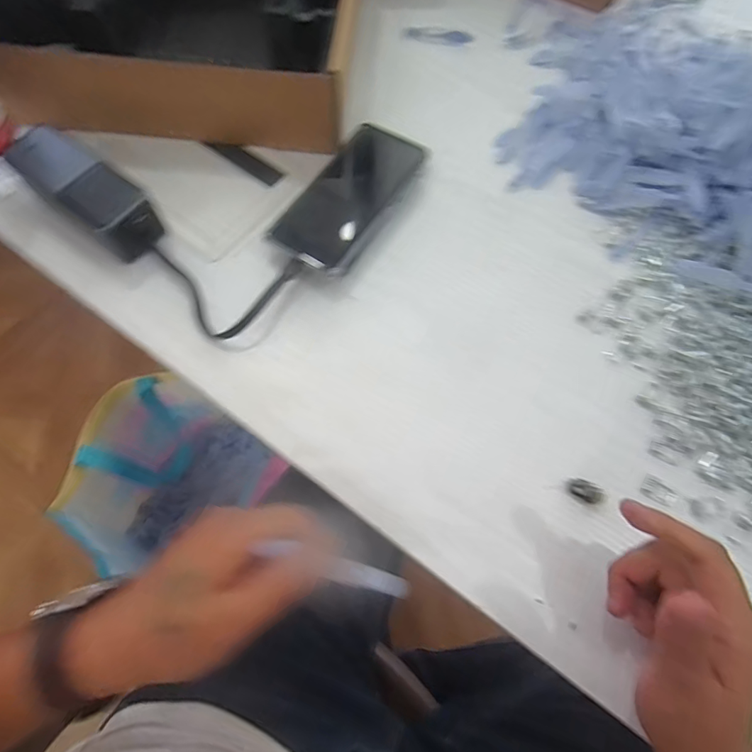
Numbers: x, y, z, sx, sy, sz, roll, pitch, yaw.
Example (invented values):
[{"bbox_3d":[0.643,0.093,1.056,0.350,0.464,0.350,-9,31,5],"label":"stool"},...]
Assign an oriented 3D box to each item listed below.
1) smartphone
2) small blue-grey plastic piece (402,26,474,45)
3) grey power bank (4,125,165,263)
[{"bbox_3d":[-0.016,-0.170,0.430,0.077,0.013,0.177,31,68,3],"label":"smartphone"},{"bbox_3d":[0.070,-0.386,0.531,0.079,0.004,0.025,-1,72,-8],"label":"small blue-grey plastic piece"},{"bbox_3d":[-0.246,-0.156,0.403,0.125,0.049,0.053,38,73,11],"label":"grey power bank"}]

